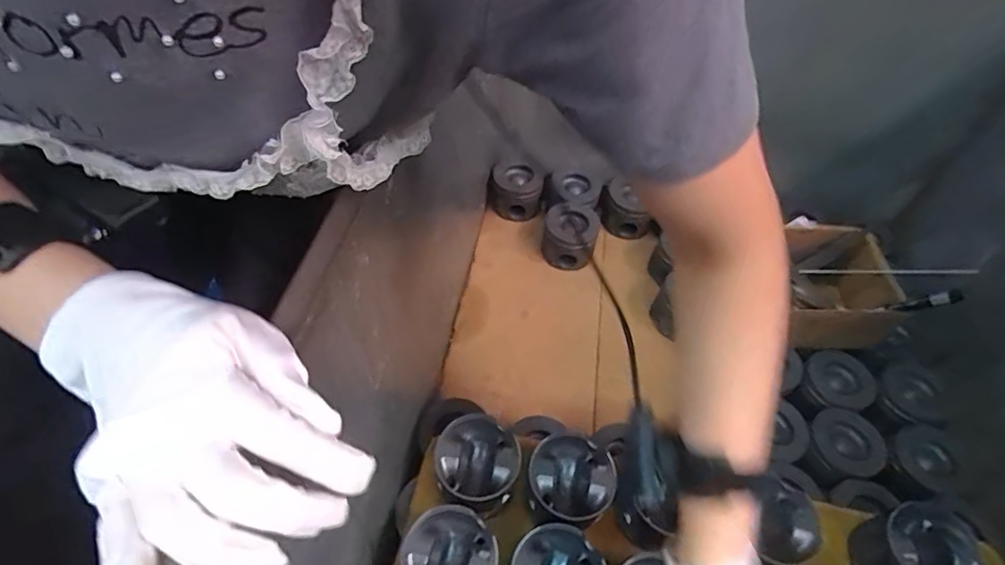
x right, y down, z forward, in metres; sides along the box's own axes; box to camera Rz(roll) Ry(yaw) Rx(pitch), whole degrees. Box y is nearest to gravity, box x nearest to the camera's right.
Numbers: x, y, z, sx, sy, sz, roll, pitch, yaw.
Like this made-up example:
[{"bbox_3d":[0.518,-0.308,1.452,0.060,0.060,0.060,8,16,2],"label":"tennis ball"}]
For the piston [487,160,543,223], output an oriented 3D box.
[{"bbox_3d":[0.022,-0.158,0.949,0.095,0.082,0.074,5,52,-1],"label":"piston"}]

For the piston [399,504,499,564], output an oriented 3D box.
[{"bbox_3d":[-0.050,0.274,0.525,0.090,0.070,0.089,2,52,-3],"label":"piston"}]

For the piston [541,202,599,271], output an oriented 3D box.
[{"bbox_3d":[0.111,-0.076,0.897,0.083,0.079,0.086,2,52,-3],"label":"piston"}]

